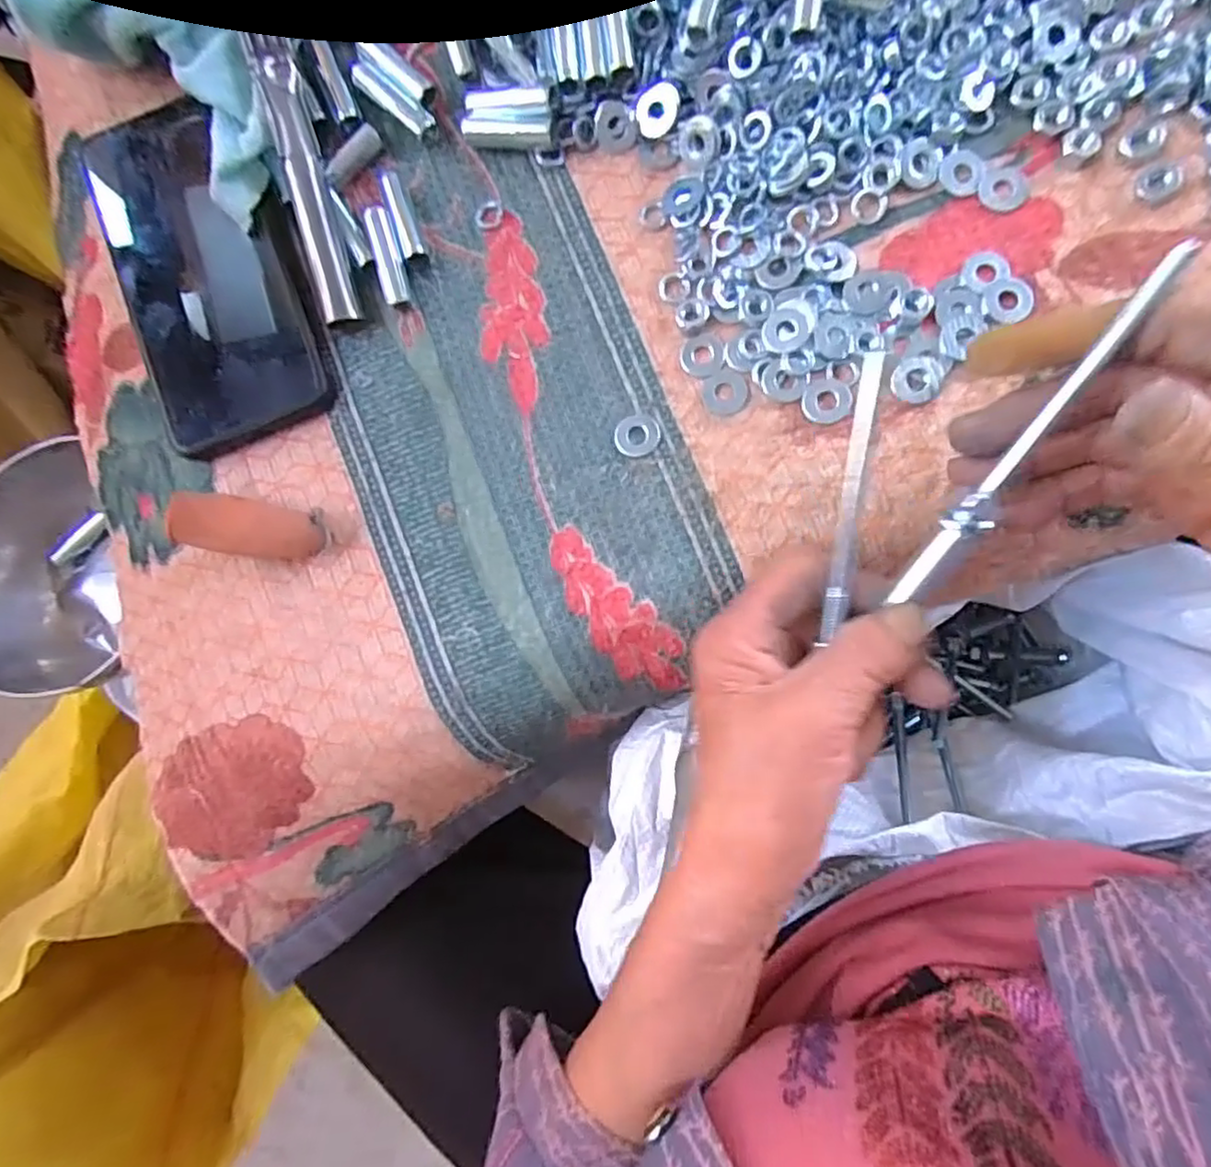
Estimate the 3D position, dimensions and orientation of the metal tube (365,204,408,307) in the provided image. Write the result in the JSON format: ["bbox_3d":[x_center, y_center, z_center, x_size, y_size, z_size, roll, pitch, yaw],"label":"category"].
[{"bbox_3d":[-0.097,-0.144,0.291,0.009,0.008,0.041,-13,85,8],"label":"metal tube"}]

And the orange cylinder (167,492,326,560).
[{"bbox_3d":[-0.152,-0.024,0.285,0.062,0.024,0.024,8,88,9],"label":"orange cylinder"}]

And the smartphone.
[{"bbox_3d":[-0.176,-0.137,0.295,0.078,0.015,0.147,-20,84,7],"label":"smartphone"}]

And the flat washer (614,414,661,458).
[{"bbox_3d":[0.014,-0.063,0.281,0.019,0.004,0.018,-7,86,8],"label":"flat washer"}]

